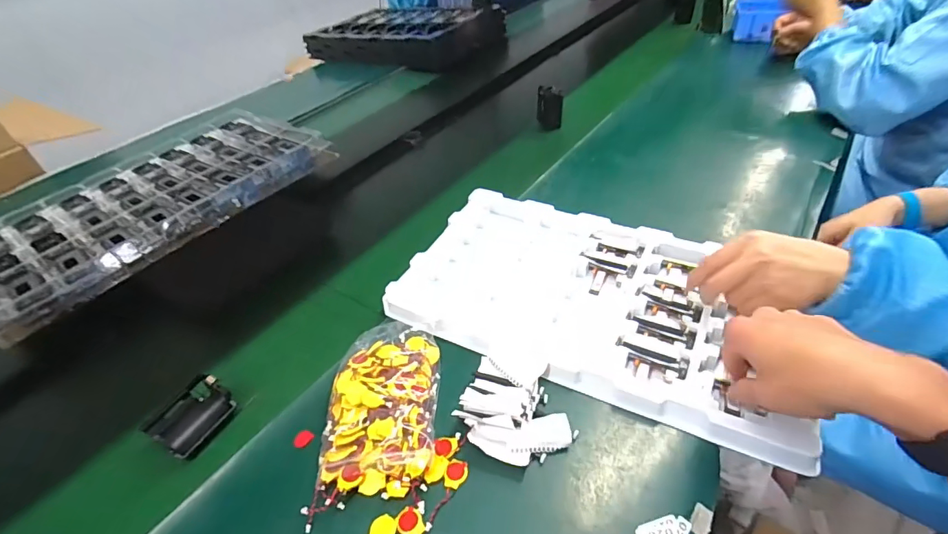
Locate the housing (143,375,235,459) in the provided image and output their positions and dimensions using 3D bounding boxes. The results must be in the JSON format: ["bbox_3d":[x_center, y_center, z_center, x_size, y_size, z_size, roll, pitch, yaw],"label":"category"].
[{"bbox_3d":[-0.281,0.144,0.458,0.055,0.033,0.068,17,47,26],"label":"housing"}]

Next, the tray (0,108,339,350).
[{"bbox_3d":[-0.518,-0.120,0.741,0.318,0.039,0.521,21,49,30],"label":"tray"}]

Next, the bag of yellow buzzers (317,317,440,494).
[{"bbox_3d":[-0.085,0.124,0.439,0.096,0.029,0.161,-5,41,4],"label":"bag of yellow buzzers"}]

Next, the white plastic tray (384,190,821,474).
[{"bbox_3d":[0.131,0.027,0.528,0.412,0.034,0.250,18,49,20],"label":"white plastic tray"}]

